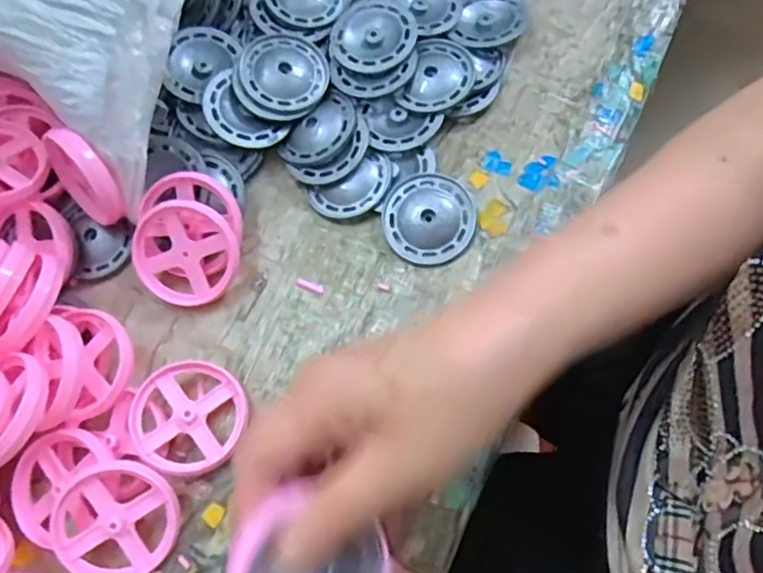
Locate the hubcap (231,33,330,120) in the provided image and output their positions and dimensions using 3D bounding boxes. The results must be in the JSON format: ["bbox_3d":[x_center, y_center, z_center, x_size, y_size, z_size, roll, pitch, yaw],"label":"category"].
[{"bbox_3d":[-0.067,-0.140,0.417,0.057,0.007,0.061,0,74,0],"label":"hubcap"}]

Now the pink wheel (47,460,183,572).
[{"bbox_3d":[-0.143,0.127,0.343,0.063,0.011,0.063,0,91,-10],"label":"pink wheel"}]

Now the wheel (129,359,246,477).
[{"bbox_3d":[-0.111,0.074,0.365,0.063,0.017,0.062,0,74,0],"label":"wheel"}]

